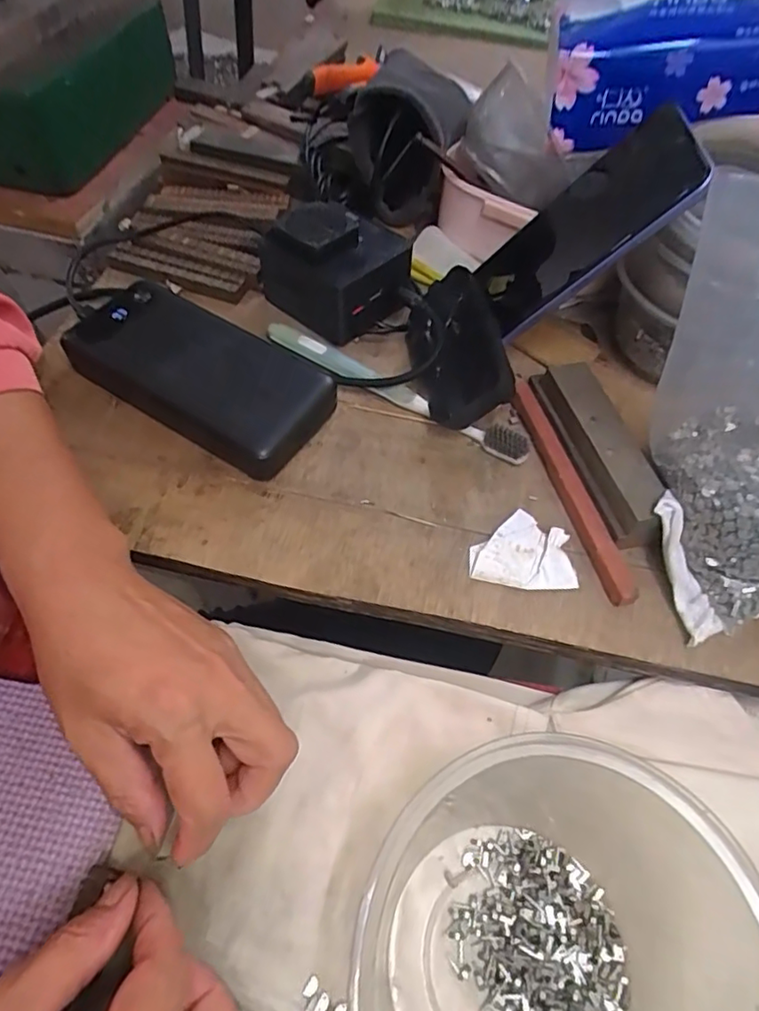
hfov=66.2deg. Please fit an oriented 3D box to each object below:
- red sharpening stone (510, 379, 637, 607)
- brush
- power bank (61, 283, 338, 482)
[{"bbox_3d":[0.105,-0.016,0.325,0.015,0.011,0.149,-12,62,-9],"label":"red sharpening stone"},{"bbox_3d":[0.006,-0.072,0.356,0.182,0.013,0.018,29,63,13],"label":"brush"},{"bbox_3d":[-0.105,-0.082,0.340,0.156,0.034,0.072,31,64,14],"label":"power bank"}]

